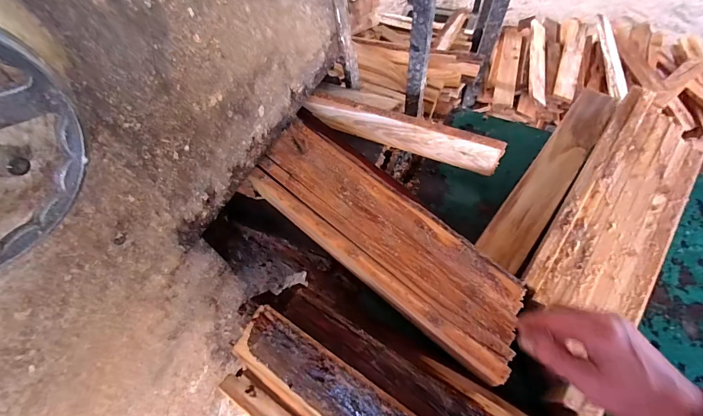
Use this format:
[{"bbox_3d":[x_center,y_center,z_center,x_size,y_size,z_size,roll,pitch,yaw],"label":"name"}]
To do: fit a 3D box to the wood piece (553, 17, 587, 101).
[{"bbox_3d":[0.906,-0.623,1.428,0.094,0.054,0.479,15,62,13],"label":"wood piece"}]

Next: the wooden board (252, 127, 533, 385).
[{"bbox_3d":[0.037,0.033,0.507,0.453,0.045,0.141,39,69,24],"label":"wooden board"}]

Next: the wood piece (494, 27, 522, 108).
[{"bbox_3d":[0.649,-0.592,1.422,0.076,0.038,0.476,13,61,12],"label":"wood piece"}]

